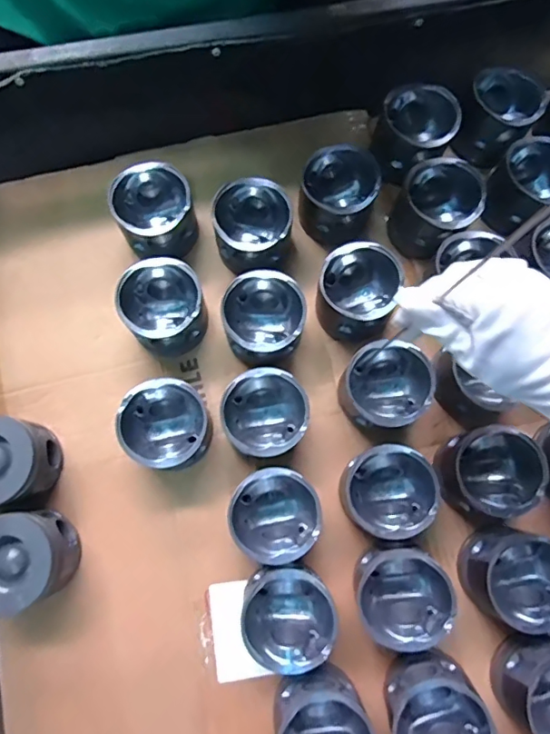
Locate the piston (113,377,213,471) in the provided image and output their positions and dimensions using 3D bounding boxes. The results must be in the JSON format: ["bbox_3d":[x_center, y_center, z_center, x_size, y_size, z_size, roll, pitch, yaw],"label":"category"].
[{"bbox_3d":[-0.109,0.062,0.524,0.081,0.077,0.086,0,77,-2],"label":"piston"}]

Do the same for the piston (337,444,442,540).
[{"bbox_3d":[0.107,0.123,0.510,0.085,0.082,0.082,0,77,-2],"label":"piston"}]

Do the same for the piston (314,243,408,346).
[{"bbox_3d":[0.087,-0.078,0.556,0.087,0.073,0.088,29,78,5],"label":"piston"}]

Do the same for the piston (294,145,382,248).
[{"bbox_3d":[0.070,-0.193,0.594,0.086,0.081,0.090,12,77,1],"label":"piston"}]

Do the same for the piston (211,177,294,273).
[{"bbox_3d":[-0.023,-0.154,0.582,0.082,0.083,0.085,0,77,-2],"label":"piston"}]

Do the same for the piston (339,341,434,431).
[{"bbox_3d":[0.114,0.023,0.537,0.087,0.075,0.085,-10,78,-4],"label":"piston"}]

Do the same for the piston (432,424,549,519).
[{"bbox_3d":[0.213,0.104,0.516,0.087,0.068,0.082,0,77,-2],"label":"piston"}]

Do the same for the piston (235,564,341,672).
[{"bbox_3d":[0.011,0.233,0.492,0.083,0.076,0.089,0,77,-2],"label":"piston"}]

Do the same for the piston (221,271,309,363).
[{"bbox_3d":[-0.012,-0.048,0.552,0.082,0.072,0.087,0,77,-2],"label":"piston"}]

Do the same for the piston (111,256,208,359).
[{"bbox_3d":[-0.119,-0.059,0.549,0.086,0.079,0.085,0,77,-2],"label":"piston"}]

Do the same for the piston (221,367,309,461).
[{"bbox_3d":[-0.009,0.050,0.530,0.085,0.071,0.082,0,77,-2],"label":"piston"}]

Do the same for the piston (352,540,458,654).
[{"bbox_3d":[0.117,0.214,0.492,0.087,0.076,0.086,-36,81,-9],"label":"piston"}]

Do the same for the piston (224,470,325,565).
[{"bbox_3d":[-0.001,0.145,0.511,0.083,0.076,0.082,44,80,8],"label":"piston"}]

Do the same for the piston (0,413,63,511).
[{"bbox_3d":[-0.268,0.094,0.510,0.089,0.077,0.087,0,77,-2],"label":"piston"}]

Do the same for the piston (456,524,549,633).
[{"bbox_3d":[0.228,0.200,0.497,0.086,0.077,0.081,0,77,-2],"label":"piston"}]

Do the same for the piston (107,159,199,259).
[{"bbox_3d":[-0.130,-0.167,0.570,0.081,0.067,0.088,0,77,-2],"label":"piston"}]

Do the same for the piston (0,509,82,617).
[{"bbox_3d":[-0.242,0.184,0.494,0.086,0.073,0.088,-26,79,-7],"label":"piston"}]

